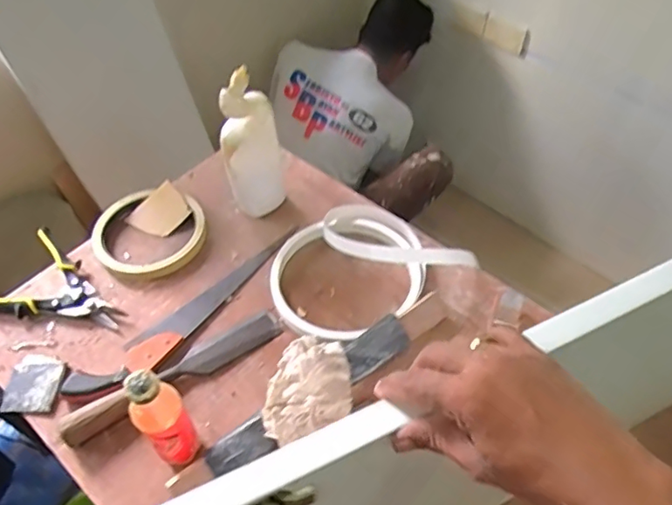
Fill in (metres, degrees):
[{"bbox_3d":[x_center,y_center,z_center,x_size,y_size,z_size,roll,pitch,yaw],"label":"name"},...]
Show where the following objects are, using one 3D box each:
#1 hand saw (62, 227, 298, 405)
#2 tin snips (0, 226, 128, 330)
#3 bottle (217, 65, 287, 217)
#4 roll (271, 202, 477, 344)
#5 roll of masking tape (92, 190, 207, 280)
[{"bbox_3d":[-0.211,0.085,0.835,0.067,0.028,0.402,36,61,25],"label":"hand saw"},{"bbox_3d":[-0.428,0.060,0.859,0.220,0.032,0.150,21,56,17],"label":"tin snips"},{"bbox_3d":[-0.131,-0.160,0.878,0.087,0.253,0.068,-8,53,-5],"label":"bottle"},{"bbox_3d":[0.040,0.007,0.863,0.295,0.065,0.211,-29,57,-19],"label":"roll"},{"bbox_3d":[-0.311,-0.032,0.930,0.179,0.025,0.166,-1,52,1],"label":"roll of masking tape"}]

